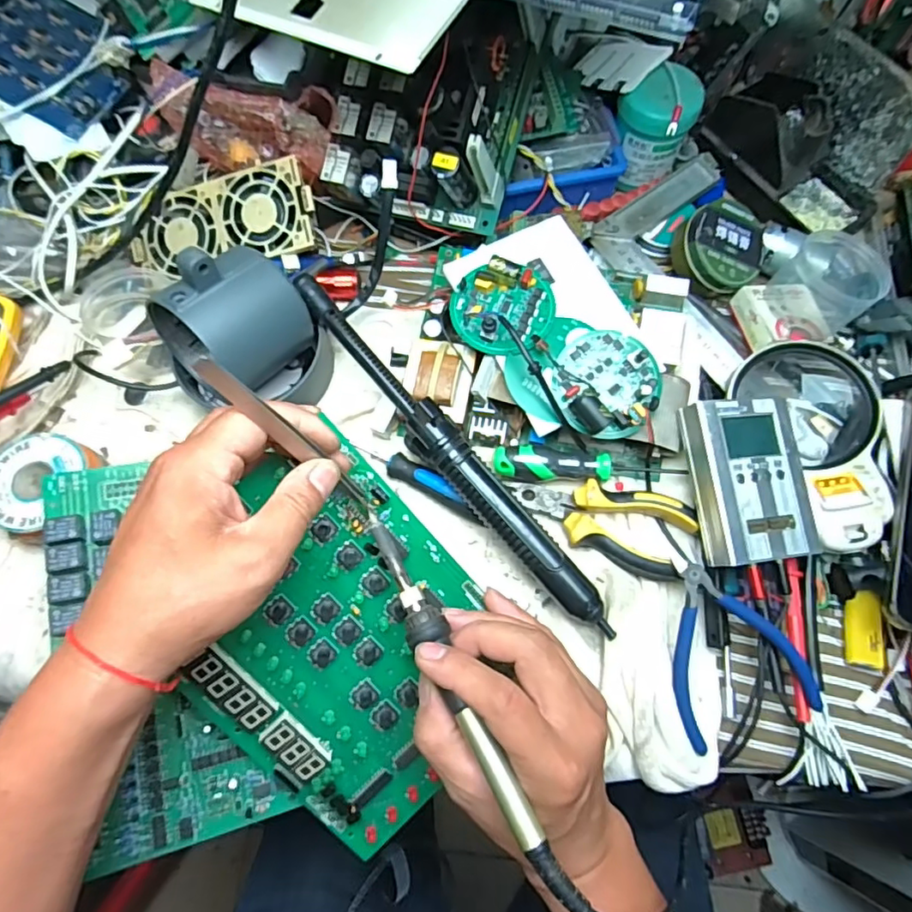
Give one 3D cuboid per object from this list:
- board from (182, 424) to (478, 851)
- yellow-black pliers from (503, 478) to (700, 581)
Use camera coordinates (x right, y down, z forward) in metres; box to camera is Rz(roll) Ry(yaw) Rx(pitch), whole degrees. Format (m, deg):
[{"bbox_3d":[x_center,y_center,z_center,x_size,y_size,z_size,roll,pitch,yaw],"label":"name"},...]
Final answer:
[{"bbox_3d":[-0.064,0.109,0.329,0.162,0.010,0.206,-44,101,-8],"label":"board"},{"bbox_3d":[0.095,0.043,0.371,0.118,0.012,0.053,13,73,4],"label":"yellow-black pliers"}]

